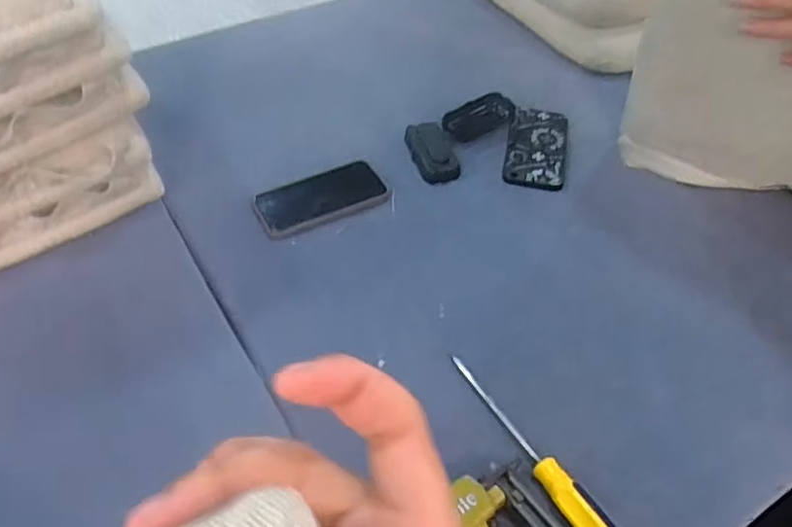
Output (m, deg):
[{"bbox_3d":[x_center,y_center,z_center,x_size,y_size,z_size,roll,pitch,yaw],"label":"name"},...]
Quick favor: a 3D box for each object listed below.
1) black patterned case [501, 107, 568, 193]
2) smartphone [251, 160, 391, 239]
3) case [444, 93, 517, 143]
[{"bbox_3d":[0.197,-0.164,0.875,0.082,0.011,0.159,12,50,6],"label":"black patterned case"},{"bbox_3d":[-0.094,-0.084,0.800,0.162,0.009,0.087,-21,54,-21],"label":"smartphone"},{"bbox_3d":[0.119,-0.212,0.905,0.115,0.019,0.057,-29,57,-26],"label":"case"}]

